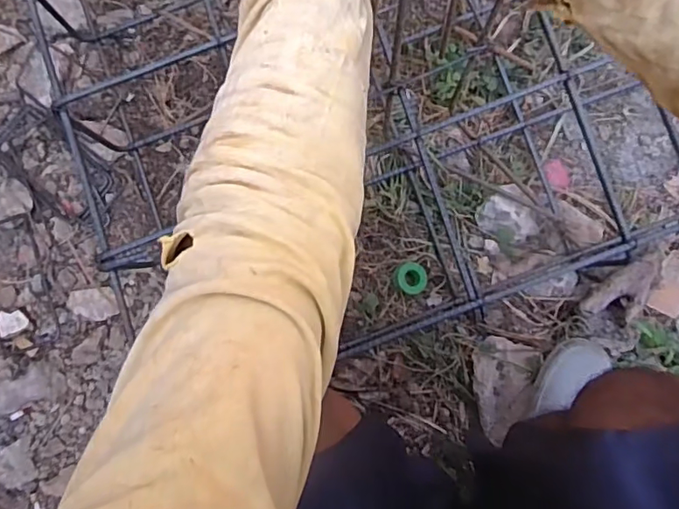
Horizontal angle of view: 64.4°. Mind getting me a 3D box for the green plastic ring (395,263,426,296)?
[{"bbox_3d":[0.102,0.035,0.767,0.046,0.010,0.045,0,83,4],"label":"green plastic ring"}]

